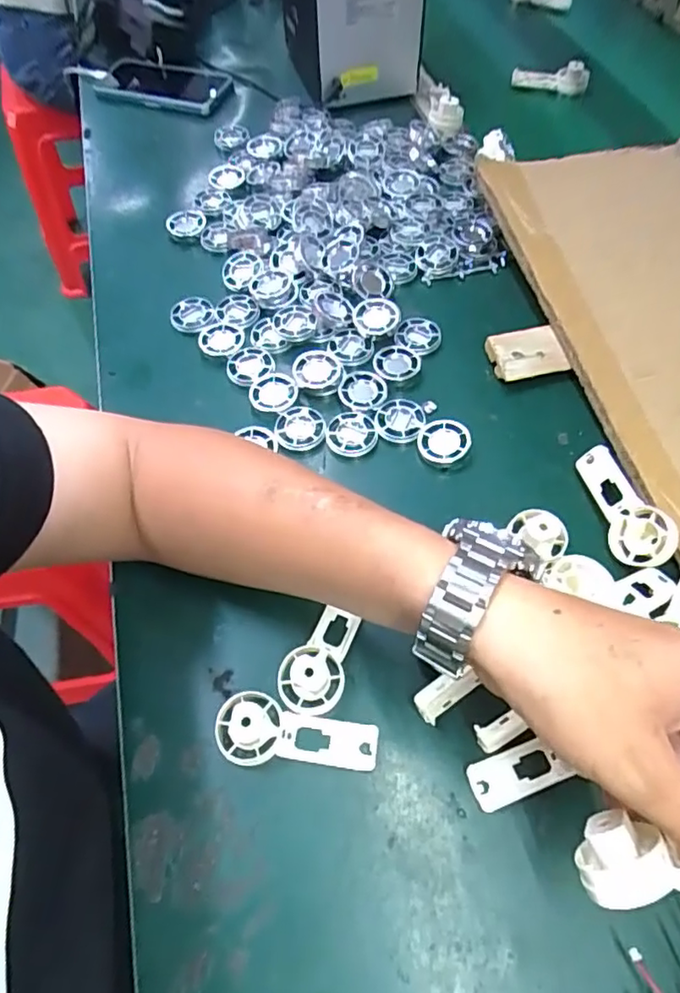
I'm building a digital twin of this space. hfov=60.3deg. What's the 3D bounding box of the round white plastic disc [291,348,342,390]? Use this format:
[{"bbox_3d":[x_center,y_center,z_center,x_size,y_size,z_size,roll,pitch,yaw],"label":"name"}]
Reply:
[{"bbox_3d":[-0.018,-0.106,0.479,0.037,0.008,0.038,-1,59,2],"label":"round white plastic disc"}]

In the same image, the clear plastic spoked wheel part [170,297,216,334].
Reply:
[{"bbox_3d":[-0.129,-0.162,0.521,0.041,0.007,0.036,20,77,17],"label":"clear plastic spoked wheel part"}]

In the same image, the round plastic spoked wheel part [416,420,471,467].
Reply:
[{"bbox_3d":[0.079,-0.042,0.445,0.039,0.008,0.036,5,60,6],"label":"round plastic spoked wheel part"}]

